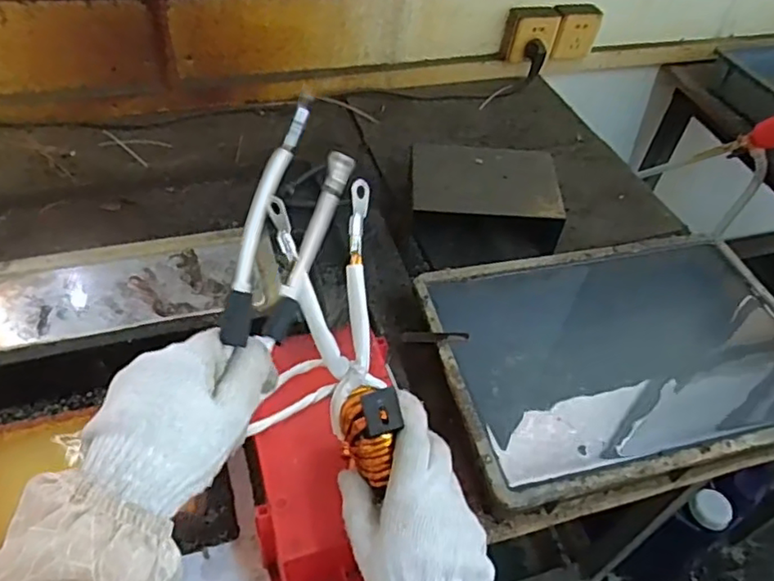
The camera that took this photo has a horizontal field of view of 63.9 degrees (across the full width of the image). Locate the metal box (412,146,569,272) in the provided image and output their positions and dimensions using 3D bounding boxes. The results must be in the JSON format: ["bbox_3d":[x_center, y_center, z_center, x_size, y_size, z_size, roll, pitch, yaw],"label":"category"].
[{"bbox_3d":[0.131,-0.124,0.886,0.204,0.090,0.166,3,48,-4],"label":"metal box"}]

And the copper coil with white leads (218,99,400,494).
[{"bbox_3d":[-0.036,-0.009,0.422,0.104,0.199,0.183,7,48,-1],"label":"copper coil with white leads"}]

